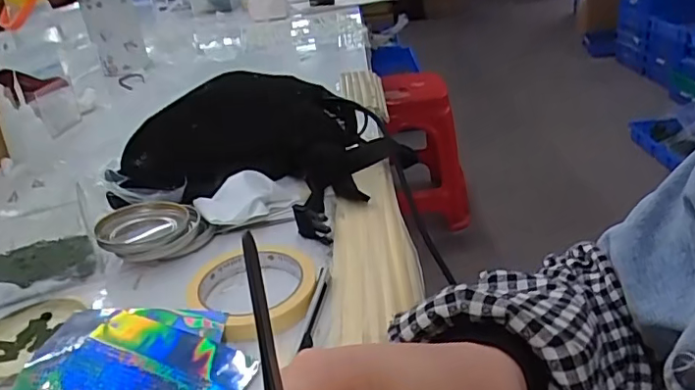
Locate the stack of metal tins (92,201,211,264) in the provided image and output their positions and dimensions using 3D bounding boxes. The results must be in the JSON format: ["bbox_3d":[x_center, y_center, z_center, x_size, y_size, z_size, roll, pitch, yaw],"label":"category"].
[{"bbox_3d":[-0.176,0.030,0.503,0.089,0.028,0.083,-20,31,-26],"label":"stack of metal tins"}]

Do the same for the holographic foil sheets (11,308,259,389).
[{"bbox_3d":[-0.139,0.112,0.359,0.150,0.014,0.102,0,28,10],"label":"holographic foil sheets"}]

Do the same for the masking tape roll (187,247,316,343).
[{"bbox_3d":[-0.072,0.071,0.423,0.098,0.015,0.091,-4,28,2],"label":"masking tape roll"}]

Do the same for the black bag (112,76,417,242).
[{"bbox_3d":[-0.099,-0.068,0.605,0.295,0.091,0.198,11,32,28],"label":"black bag"}]

